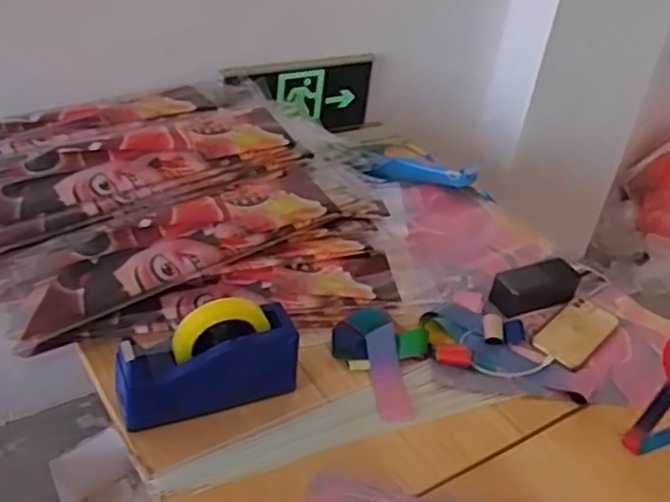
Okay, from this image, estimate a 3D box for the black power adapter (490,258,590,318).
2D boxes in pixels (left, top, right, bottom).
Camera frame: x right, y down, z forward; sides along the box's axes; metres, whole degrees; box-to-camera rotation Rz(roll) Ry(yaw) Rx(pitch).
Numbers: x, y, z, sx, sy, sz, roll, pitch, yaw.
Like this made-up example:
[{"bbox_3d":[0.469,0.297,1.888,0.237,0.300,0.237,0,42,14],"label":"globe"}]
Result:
[{"bbox_3d":[0.322,0.052,1.090,0.185,0.049,0.066,-13,41,-26],"label":"black power adapter"}]

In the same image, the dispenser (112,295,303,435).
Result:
[{"bbox_3d":[-0.146,0.126,0.825,0.206,0.133,0.059,-12,40,-25],"label":"dispenser"}]

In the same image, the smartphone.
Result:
[{"bbox_3d":[0.353,0.118,1.035,0.074,0.015,0.157,33,43,30],"label":"smartphone"}]

